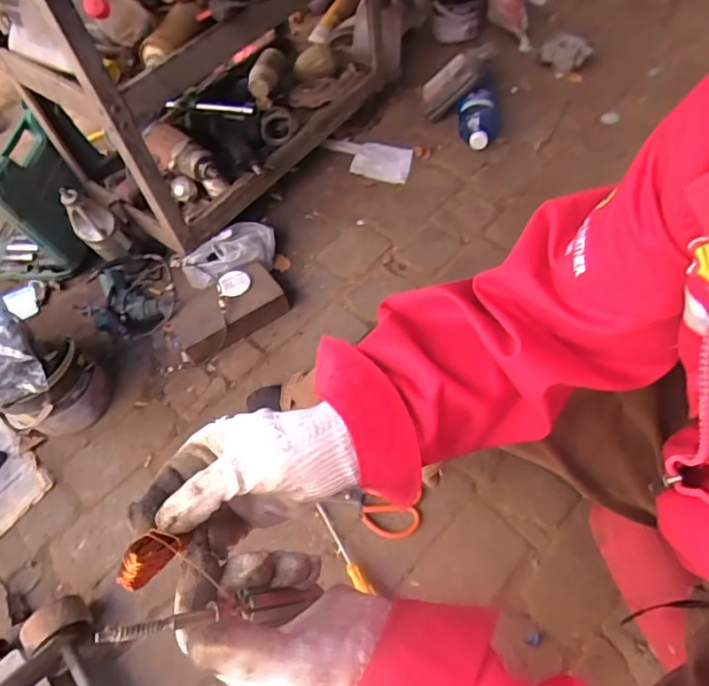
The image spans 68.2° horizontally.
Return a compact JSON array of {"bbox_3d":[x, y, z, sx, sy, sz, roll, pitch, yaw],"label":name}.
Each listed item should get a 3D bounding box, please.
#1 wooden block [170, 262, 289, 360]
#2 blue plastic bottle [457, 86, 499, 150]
[{"bbox_3d":[-0.262,-0.068,1.087,0.231,0.061,0.121,-32,62,-16],"label":"wooden block"},{"bbox_3d":[0.332,-0.597,1.395,0.108,0.098,0.163,1,58,4],"label":"blue plastic bottle"}]

